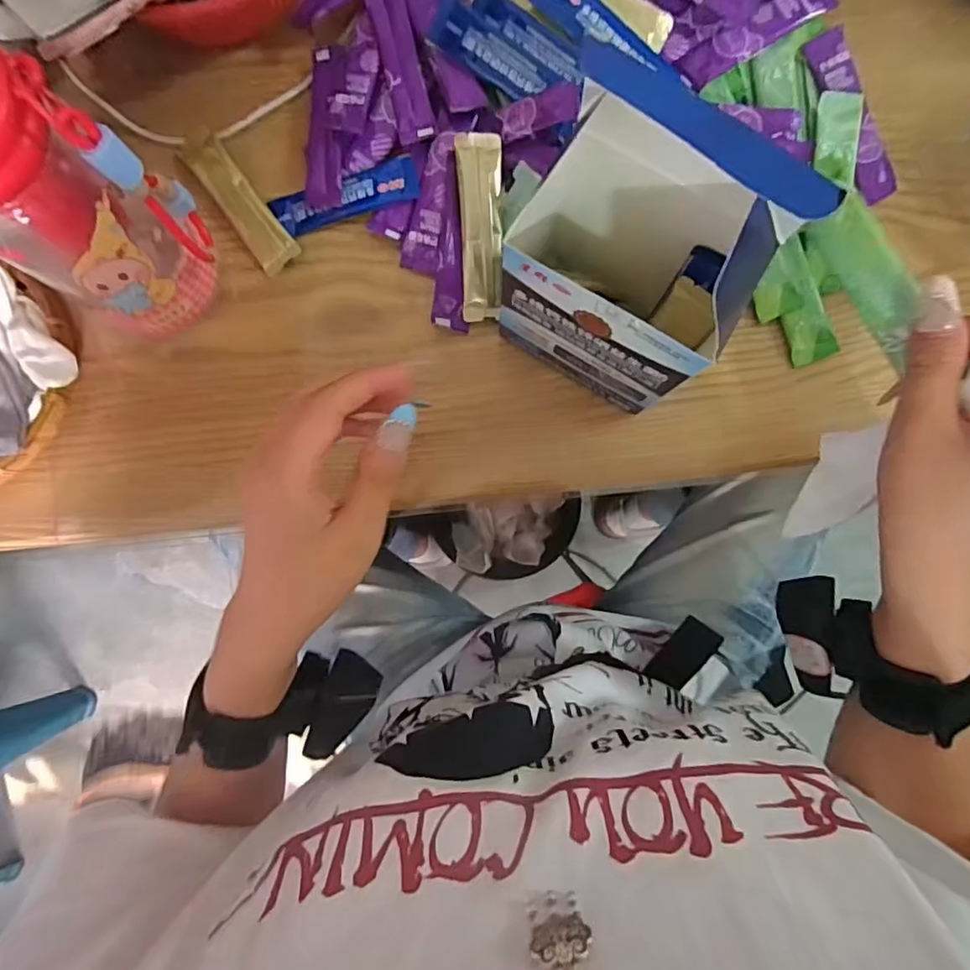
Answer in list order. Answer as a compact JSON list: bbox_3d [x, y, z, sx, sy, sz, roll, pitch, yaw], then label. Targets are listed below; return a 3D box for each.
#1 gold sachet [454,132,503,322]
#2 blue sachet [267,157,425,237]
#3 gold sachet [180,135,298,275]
[{"bbox_3d":[-0.002,-0.153,0.353,0.025,0.005,0.102,-1,107,1],"label":"gold sachet"},{"bbox_3d":[-0.087,-0.180,0.367,0.092,0.014,0.026,-15,86,0],"label":"blue sachet"},{"bbox_3d":[-0.156,-0.179,0.370,0.026,0.010,0.098,-38,87,-2],"label":"gold sachet"}]

